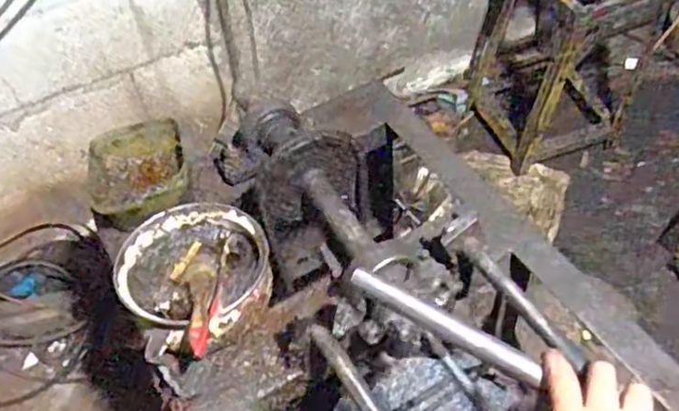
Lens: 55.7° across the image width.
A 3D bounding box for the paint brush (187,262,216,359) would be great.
[{"bbox_3d":[-0.152,0.110,0.705,0.029,0.013,0.164,-12,26,-5],"label":"paint brush"}]

